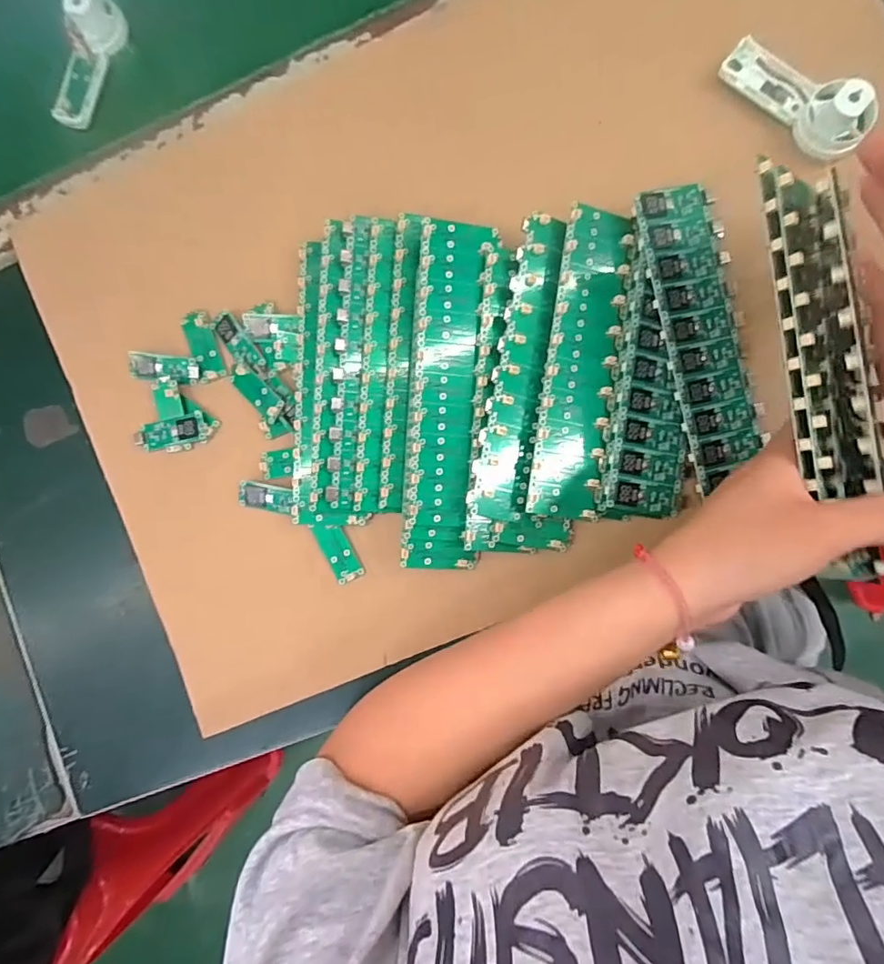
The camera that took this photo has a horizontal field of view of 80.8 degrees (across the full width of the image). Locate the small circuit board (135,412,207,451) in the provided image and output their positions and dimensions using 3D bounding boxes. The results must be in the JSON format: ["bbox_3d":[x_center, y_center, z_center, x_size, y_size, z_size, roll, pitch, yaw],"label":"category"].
[{"bbox_3d":[-0.189,-0.033,0.364,0.048,0.007,0.022,-13,87,5],"label":"small circuit board"}]

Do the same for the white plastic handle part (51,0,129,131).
[{"bbox_3d":[-0.266,-0.312,0.379,0.024,0.028,0.095,23,90,6],"label":"white plastic handle part"}]

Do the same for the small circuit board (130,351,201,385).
[{"bbox_3d":[-0.195,-0.079,0.364,0.049,0.007,0.018,9,89,5],"label":"small circuit board"}]

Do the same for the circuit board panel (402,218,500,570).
[{"bbox_3d":[0.004,-0.053,0.318,0.046,0.009,0.212,4,88,7],"label":"circuit board panel"}]

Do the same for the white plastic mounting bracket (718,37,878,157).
[{"bbox_3d":[0.216,-0.237,0.314,0.095,0.029,0.030,44,92,5],"label":"white plastic mounting bracket"}]

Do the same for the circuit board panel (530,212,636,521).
[{"bbox_3d":[0.084,-0.072,0.313,0.044,0.004,0.185,8,89,-13],"label":"circuit board panel"}]

